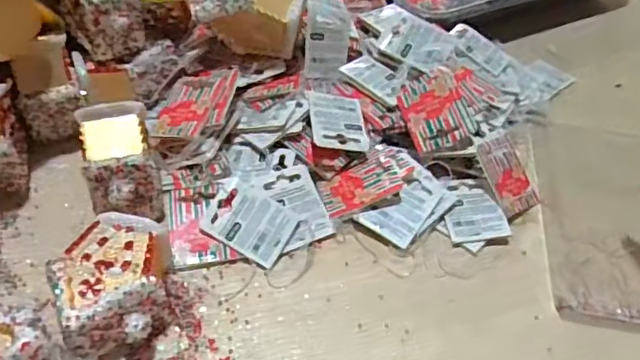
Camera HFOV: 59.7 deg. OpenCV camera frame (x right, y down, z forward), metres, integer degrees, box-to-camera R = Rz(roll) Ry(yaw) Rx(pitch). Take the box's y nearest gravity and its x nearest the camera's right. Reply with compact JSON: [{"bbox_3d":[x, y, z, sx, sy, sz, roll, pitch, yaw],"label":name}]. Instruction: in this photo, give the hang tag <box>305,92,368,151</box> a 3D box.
[{"bbox_3d":[0.015,-0.046,0.437,0.045,0.005,0.057,5,51,-15],"label":"hang tag"}]

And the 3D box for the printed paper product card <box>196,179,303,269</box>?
[{"bbox_3d":[-0.049,0.030,0.395,0.059,0.005,0.045,29,70,3],"label":"printed paper product card"}]

